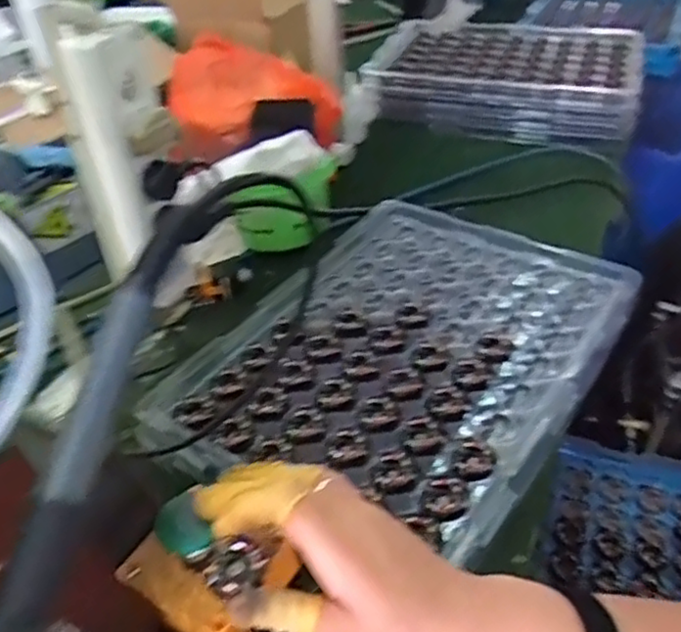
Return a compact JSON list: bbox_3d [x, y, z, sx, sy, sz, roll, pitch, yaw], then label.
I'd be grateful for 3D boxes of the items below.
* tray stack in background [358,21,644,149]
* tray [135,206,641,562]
[{"bbox_3d":[0.249,-0.381,1.039,0.373,0.060,0.339,10,41,15],"label":"tray stack in background"},{"bbox_3d":[0.050,0.026,0.574,0.295,0.037,0.356,19,44,25],"label":"tray"}]

